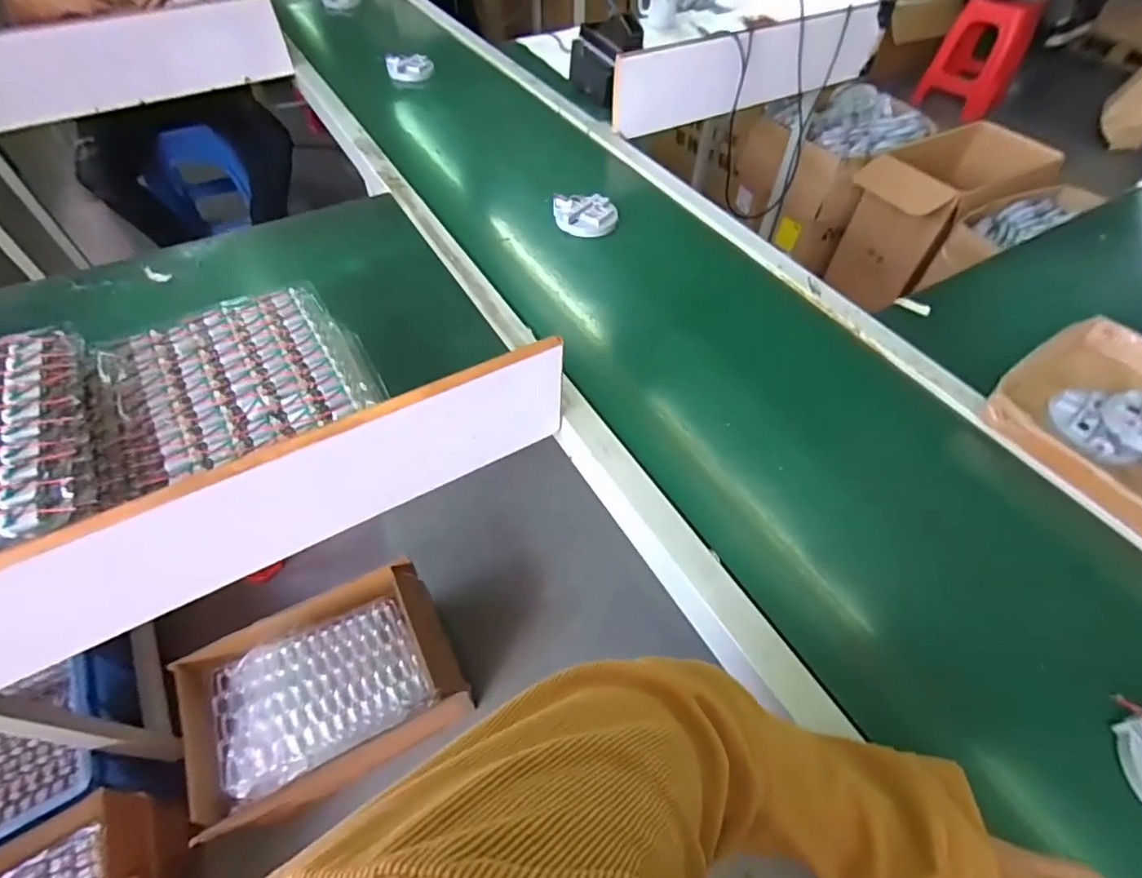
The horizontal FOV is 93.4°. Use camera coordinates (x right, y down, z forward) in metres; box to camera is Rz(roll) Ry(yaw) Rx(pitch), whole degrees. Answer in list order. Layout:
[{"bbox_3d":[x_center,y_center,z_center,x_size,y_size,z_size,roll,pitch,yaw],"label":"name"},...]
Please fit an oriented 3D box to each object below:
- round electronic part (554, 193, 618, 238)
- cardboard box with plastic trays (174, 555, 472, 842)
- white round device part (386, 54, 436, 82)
[{"bbox_3d":[0.024,-0.383,0.918,0.104,0.030,0.104,1,53,-1],"label":"round electronic part"},{"bbox_3d":[-0.430,0.443,0.962,0.425,0.176,0.309,-25,58,-19],"label":"cardboard box with plastic trays"},{"bbox_3d":[-0.383,-0.877,1.273,0.107,0.042,0.060,-2,53,-4],"label":"white round device part"}]

